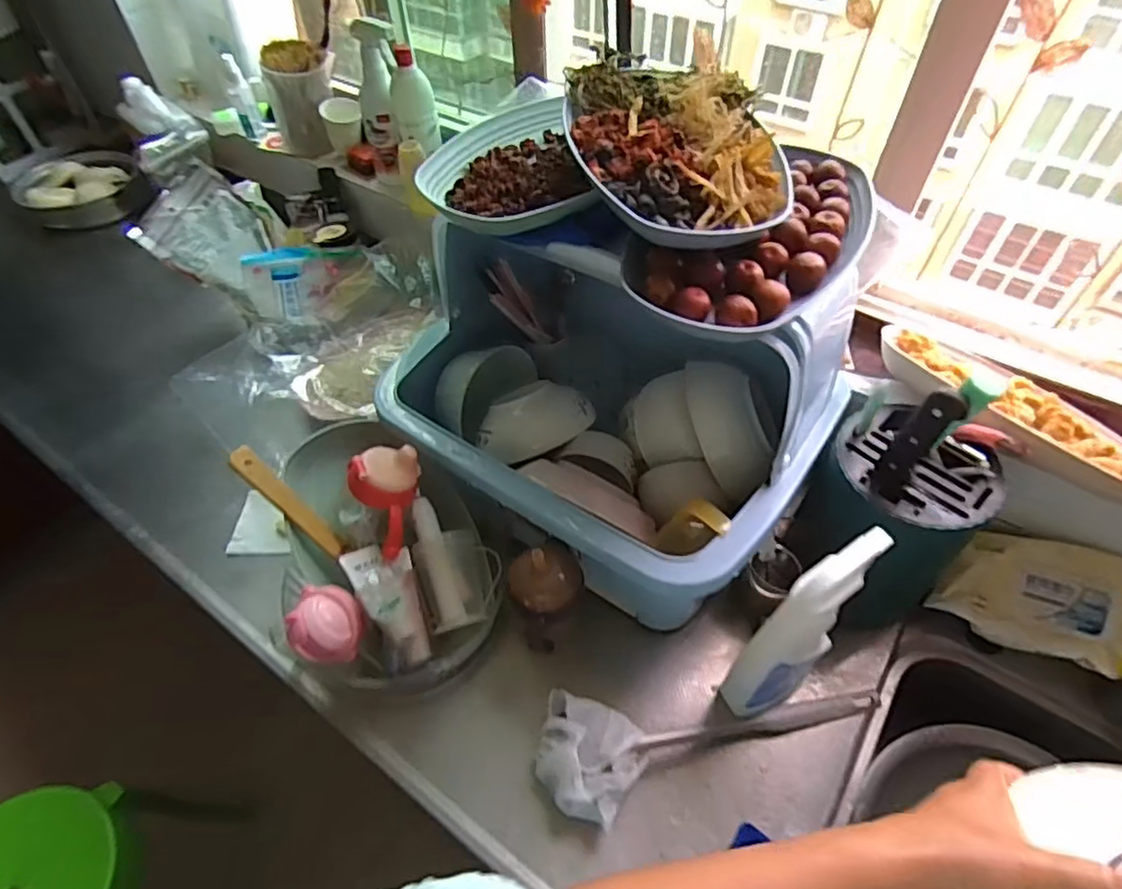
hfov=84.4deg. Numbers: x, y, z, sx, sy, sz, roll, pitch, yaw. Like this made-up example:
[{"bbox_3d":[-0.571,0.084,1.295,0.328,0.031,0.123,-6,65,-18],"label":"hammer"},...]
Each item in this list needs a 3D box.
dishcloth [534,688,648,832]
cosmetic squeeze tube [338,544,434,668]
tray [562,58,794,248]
[{"bbox_3d":[0.023,0.304,0.601,0.107,0.064,0.095,20,54,17],"label":"dishcloth"},{"bbox_3d":[-0.173,0.158,0.638,0.060,0.033,0.133,-25,70,-18],"label":"cosmetic squeeze tube"},{"bbox_3d":[0.098,-0.274,0.553,0.179,0.055,0.268,-7,51,-4],"label":"tray"}]

